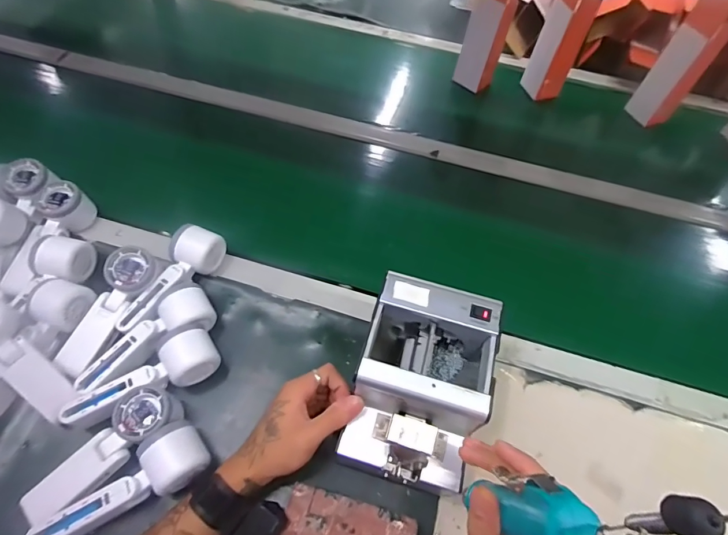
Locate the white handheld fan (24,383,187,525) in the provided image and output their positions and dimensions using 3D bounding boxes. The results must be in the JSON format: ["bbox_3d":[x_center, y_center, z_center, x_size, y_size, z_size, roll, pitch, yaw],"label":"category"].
[{"bbox_3d":[-0.278,0.196,0.449,0.165,0.054,0.056,-34,66,-22],"label":"white handheld fan"}]

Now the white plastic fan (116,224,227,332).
[{"bbox_3d":[-0.252,0.014,0.549,0.055,0.045,0.165,24,59,12],"label":"white plastic fan"}]

